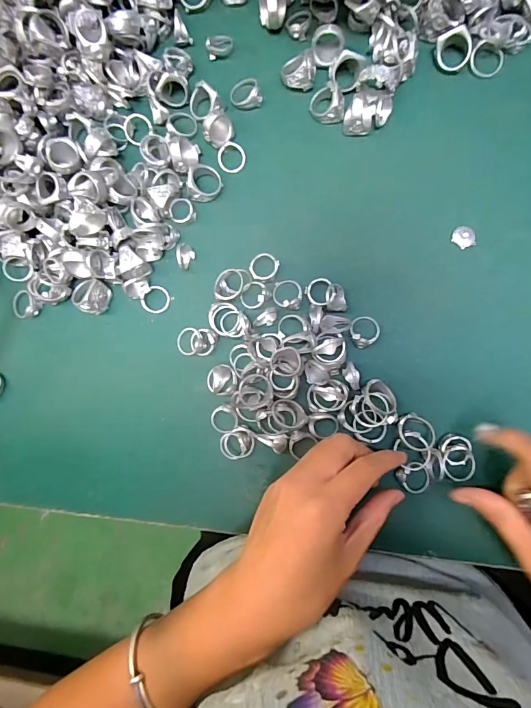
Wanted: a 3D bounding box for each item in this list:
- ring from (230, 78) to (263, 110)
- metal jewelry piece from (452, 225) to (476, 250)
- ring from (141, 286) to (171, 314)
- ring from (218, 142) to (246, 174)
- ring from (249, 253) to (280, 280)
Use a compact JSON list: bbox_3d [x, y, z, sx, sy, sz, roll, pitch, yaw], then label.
[{"bbox_3d":[-0.017,-0.210,0.324,0.024,0.011,0.028,-31,84,3],"label":"ring"},{"bbox_3d":[0.147,-0.086,0.300,0.016,0.004,0.016,0,87,6],"label":"metal jewelry piece"},{"bbox_3d":[-0.086,-0.042,0.320,0.020,0.004,0.022,39,86,-3],"label":"ring"},{"bbox_3d":[-0.027,-0.157,0.322,0.022,0.004,0.023,0,87,6],"label":"ring"},{"bbox_3d":[-0.001,-0.067,0.311,0.020,0.006,0.021,0,94,6],"label":"ring"}]

